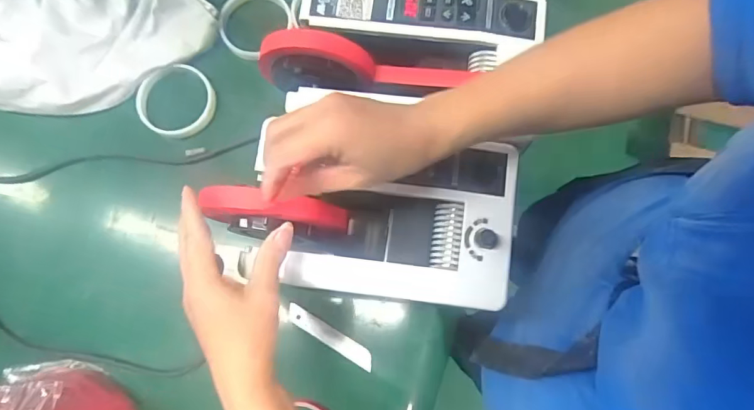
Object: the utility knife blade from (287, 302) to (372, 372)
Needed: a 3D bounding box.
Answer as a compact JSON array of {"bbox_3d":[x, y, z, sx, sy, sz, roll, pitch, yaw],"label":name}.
[{"bbox_3d":[-0.049,0.136,0.493,0.102,0.005,0.018,29,80,10],"label":"utility knife blade"}]

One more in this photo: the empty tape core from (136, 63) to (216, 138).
[{"bbox_3d":[-0.224,-0.119,0.534,0.080,0.020,0.084,0,79,0],"label":"empty tape core"}]

